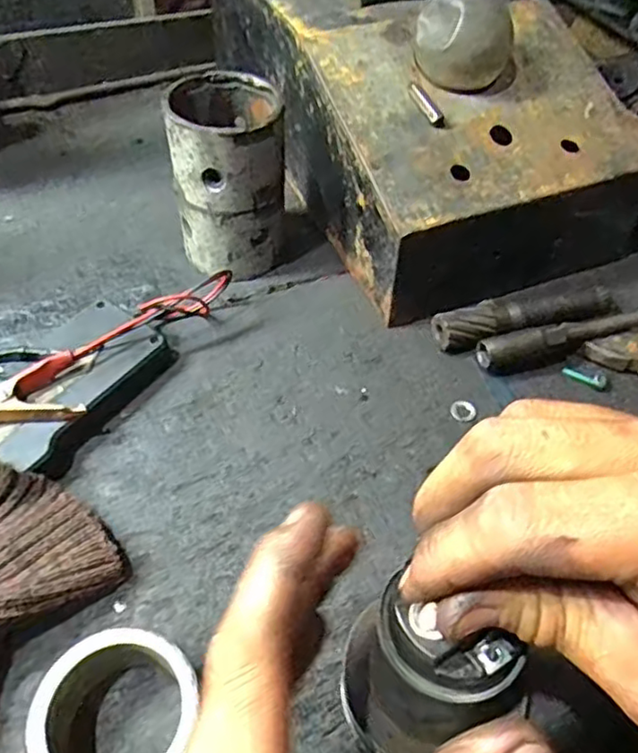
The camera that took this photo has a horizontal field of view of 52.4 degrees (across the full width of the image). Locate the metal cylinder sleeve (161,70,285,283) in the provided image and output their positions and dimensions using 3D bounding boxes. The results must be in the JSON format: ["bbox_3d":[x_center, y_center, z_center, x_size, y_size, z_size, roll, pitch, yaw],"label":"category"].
[{"bbox_3d":[-0.055,-0.122,0.401,0.064,0.103,0.068,-4,53,-5],"label":"metal cylinder sleeve"}]

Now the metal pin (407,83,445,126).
[{"bbox_3d":[0.061,-0.157,0.375,0.008,0.004,0.034,-24,70,-18],"label":"metal pin"}]

